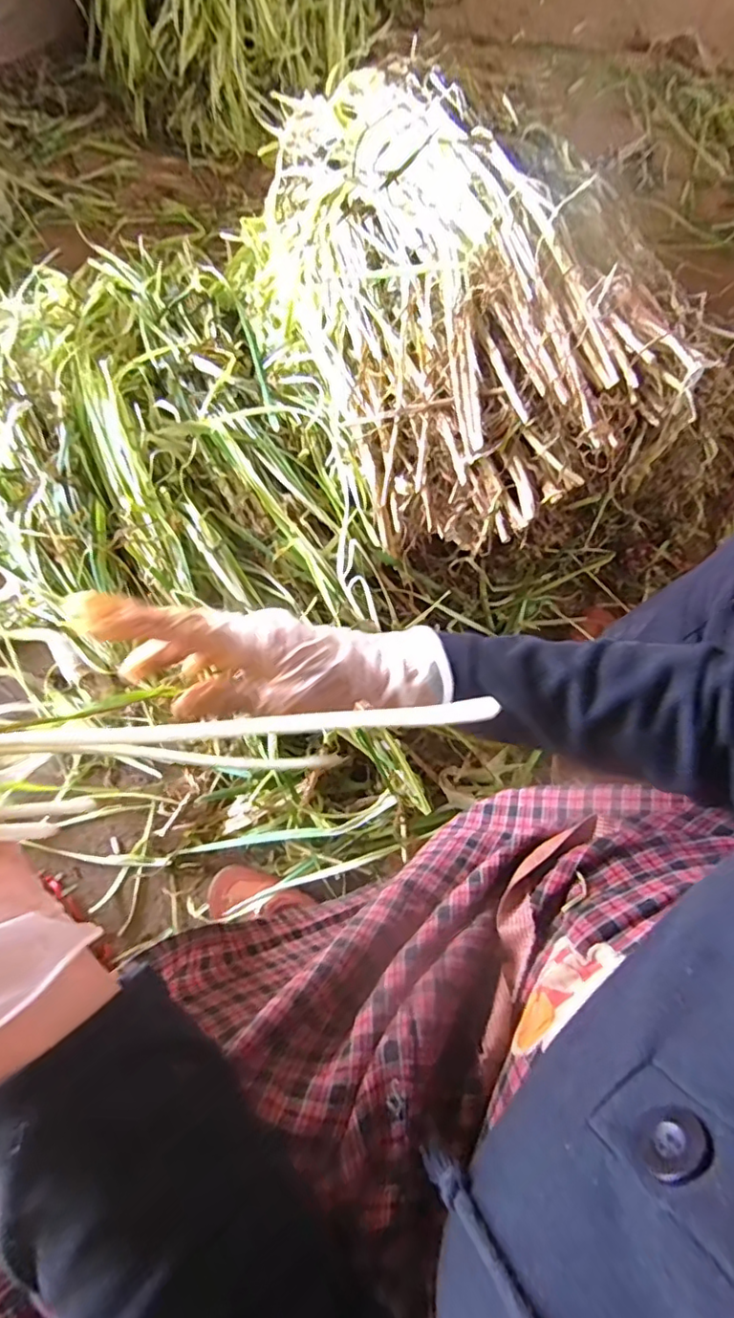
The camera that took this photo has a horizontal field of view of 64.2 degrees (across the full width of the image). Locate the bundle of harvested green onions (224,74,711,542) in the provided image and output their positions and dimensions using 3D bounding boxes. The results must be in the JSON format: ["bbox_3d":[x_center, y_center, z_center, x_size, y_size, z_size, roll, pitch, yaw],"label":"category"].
[{"bbox_3d":[0.040,-0.401,0.647,0.274,0.238,0.595,-27,76,-11],"label":"bundle of harvested green onions"}]

